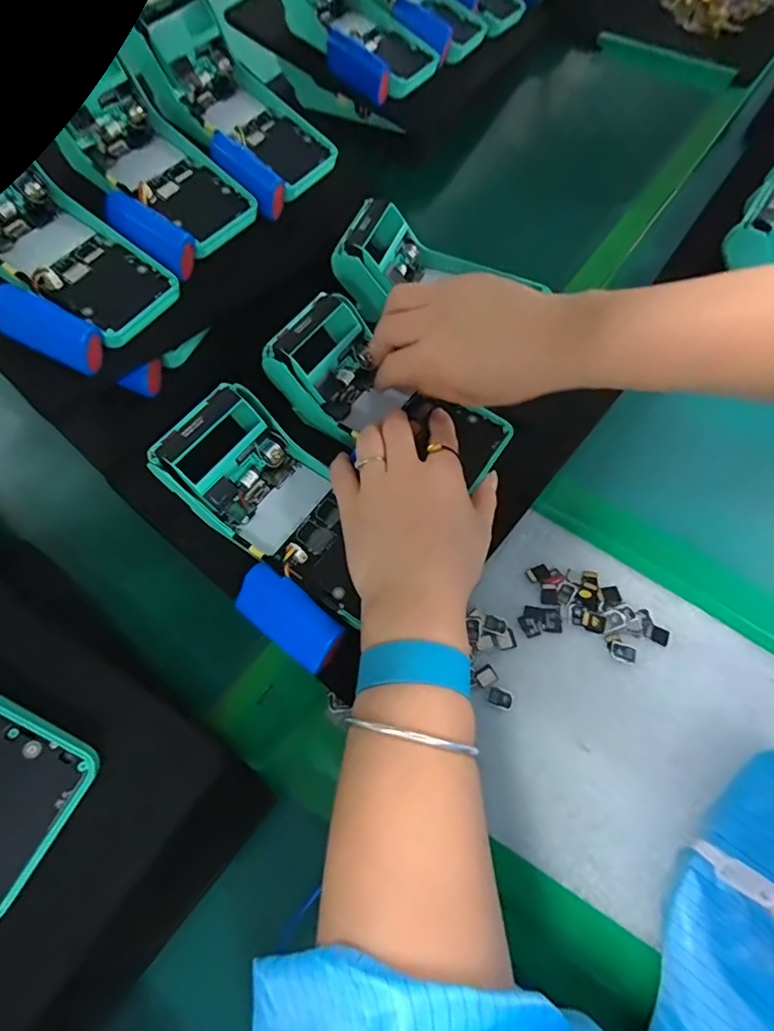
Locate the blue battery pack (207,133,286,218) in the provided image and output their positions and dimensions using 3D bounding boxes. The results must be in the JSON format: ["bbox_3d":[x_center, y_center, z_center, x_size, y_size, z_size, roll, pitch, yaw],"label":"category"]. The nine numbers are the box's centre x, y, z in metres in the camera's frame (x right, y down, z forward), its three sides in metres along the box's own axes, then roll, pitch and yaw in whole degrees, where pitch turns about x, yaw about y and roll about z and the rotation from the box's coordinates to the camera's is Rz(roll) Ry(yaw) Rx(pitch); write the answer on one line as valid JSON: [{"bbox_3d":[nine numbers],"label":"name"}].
[{"bbox_3d":[-0.115,-0.283,0.411,0.076,0.023,0.024,45,67,-2],"label":"blue battery pack"}]

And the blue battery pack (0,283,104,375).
[{"bbox_3d":[-0.229,-0.126,0.340,0.072,0.024,0.028,30,62,-4],"label":"blue battery pack"}]

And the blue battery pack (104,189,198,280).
[{"bbox_3d":[-0.178,-0.215,0.377,0.076,0.024,0.030,38,64,-3],"label":"blue battery pack"}]

